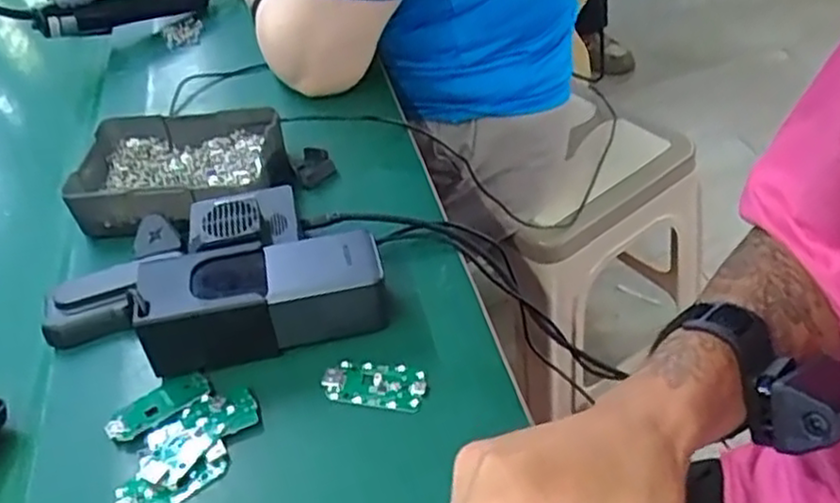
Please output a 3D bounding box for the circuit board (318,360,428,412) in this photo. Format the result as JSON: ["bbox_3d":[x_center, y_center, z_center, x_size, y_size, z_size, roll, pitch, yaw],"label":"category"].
[{"bbox_3d":[-0.029,0.083,0.443,0.064,0.004,0.031,3,45,14],"label":"circuit board"}]

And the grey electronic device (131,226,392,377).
[{"bbox_3d":[-0.102,0.030,0.465,0.154,0.053,0.058,-12,43,-8],"label":"grey electronic device"}]

